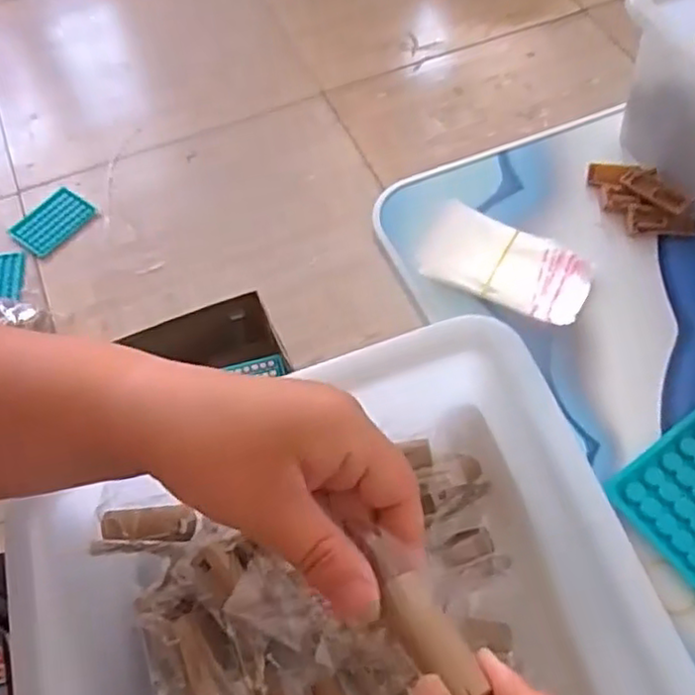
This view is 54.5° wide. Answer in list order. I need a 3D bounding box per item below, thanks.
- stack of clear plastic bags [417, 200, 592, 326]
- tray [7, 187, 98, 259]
[{"bbox_3d":[0.108,-0.058,0.465,0.114,0.009,0.064,23,63,14],"label":"stack of clear plastic bags"},{"bbox_3d":[-0.523,-0.223,1.196,0.088,0.020,0.132,38,70,18],"label":"tray"}]

